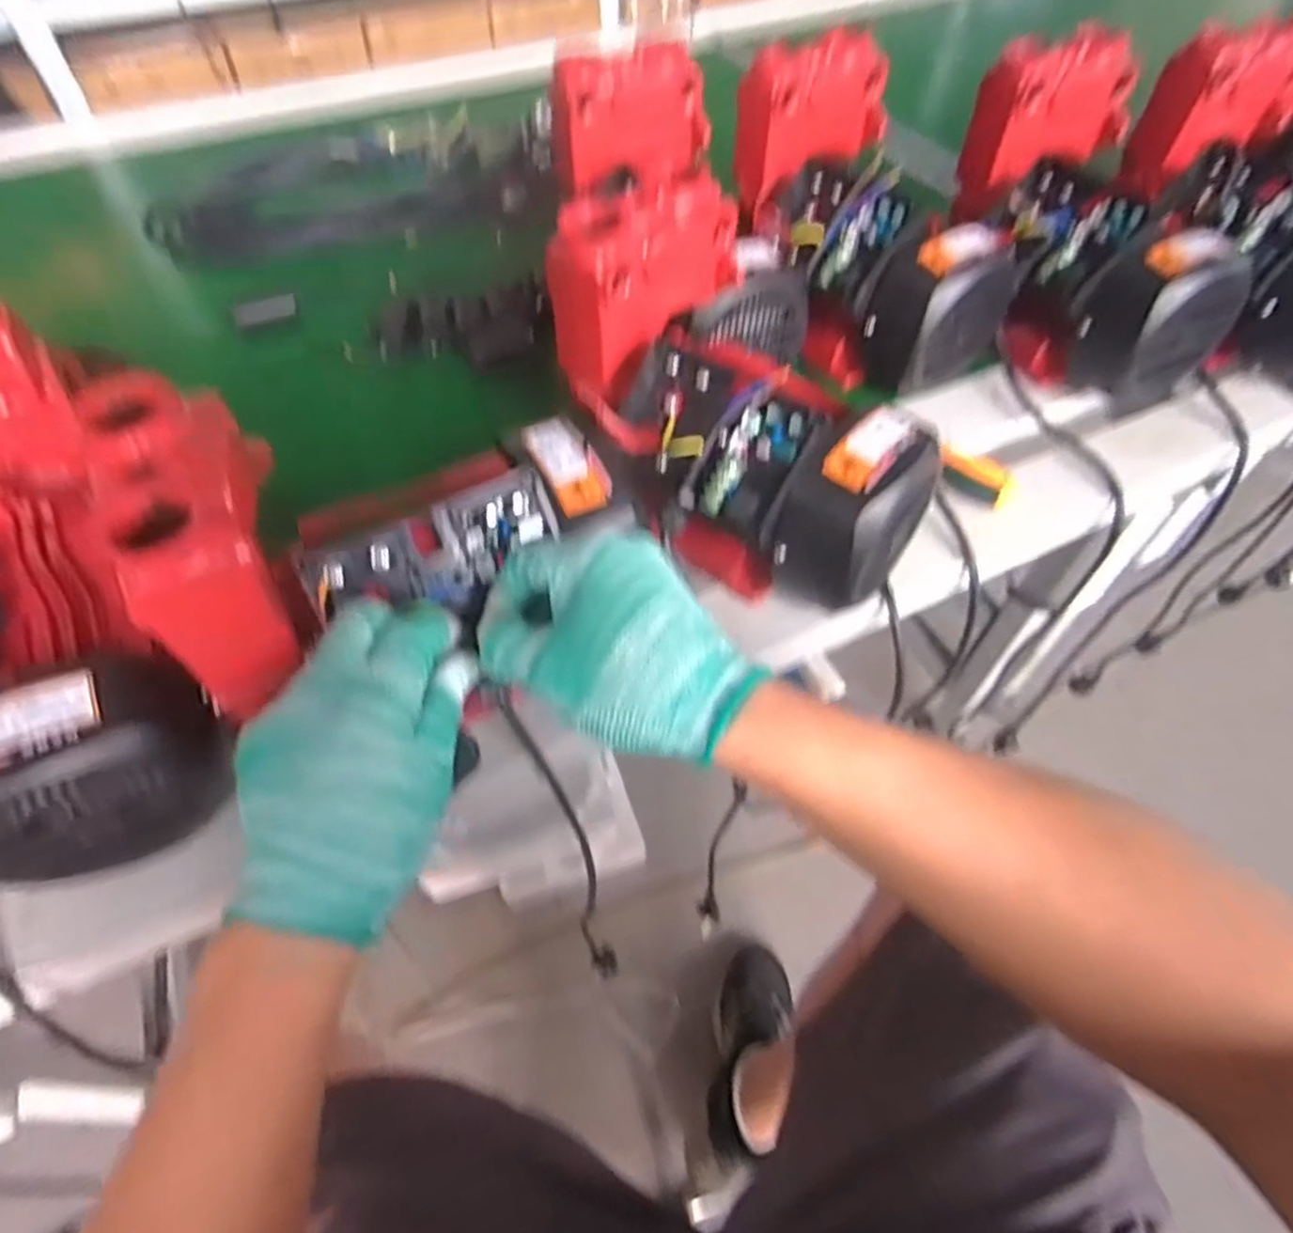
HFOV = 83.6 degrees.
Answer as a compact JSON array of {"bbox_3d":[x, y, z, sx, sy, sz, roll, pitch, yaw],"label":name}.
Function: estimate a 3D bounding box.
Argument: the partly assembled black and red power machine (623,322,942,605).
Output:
[{"bbox_3d":[0.075,-0.088,0.468,0.184,0.137,0.118,34,61,22],"label":"partly assembled black and red power machine"}]

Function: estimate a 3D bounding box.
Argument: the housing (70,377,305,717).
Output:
[{"bbox_3d":[-0.195,-0.032,0.322,0.062,0.095,0.121,-20,57,-14],"label":"housing"}]

